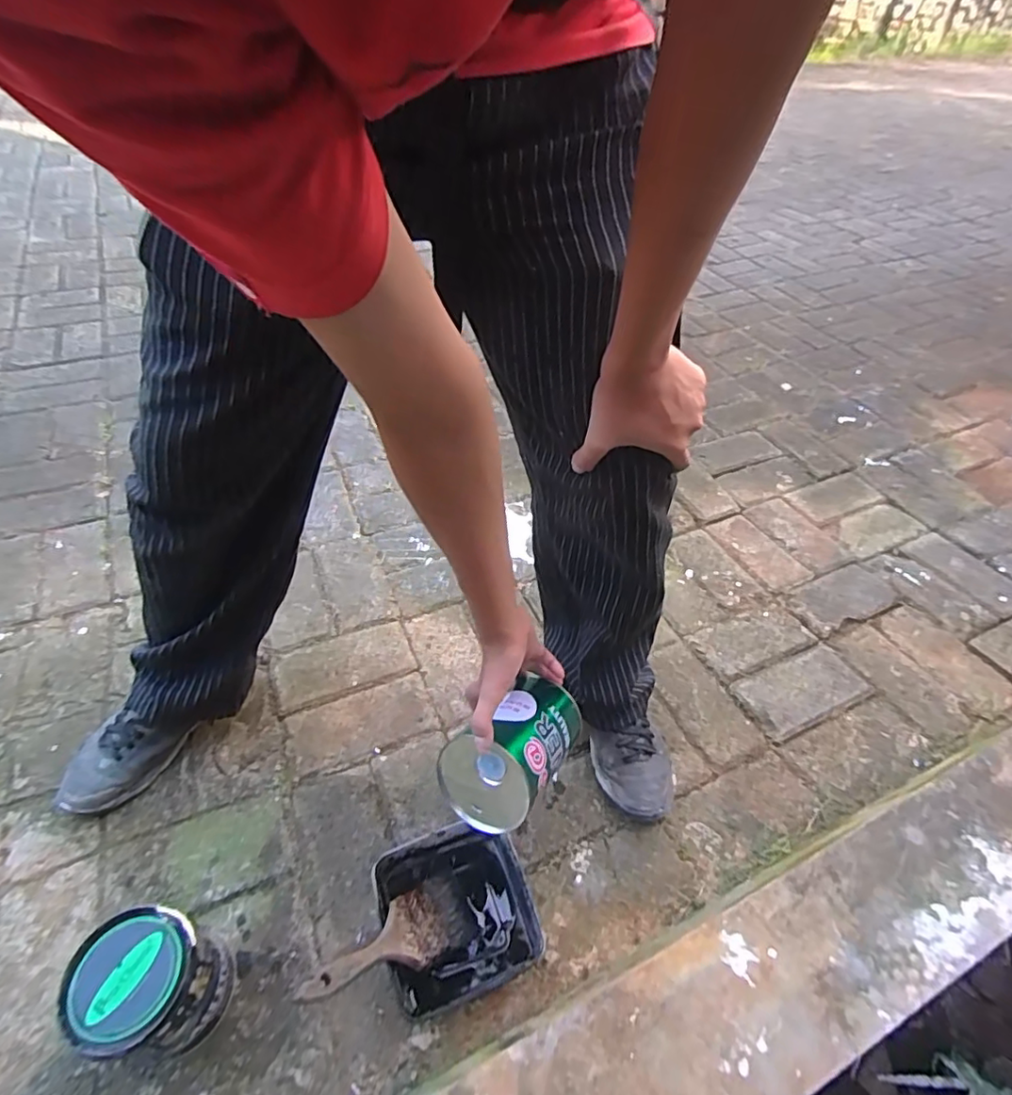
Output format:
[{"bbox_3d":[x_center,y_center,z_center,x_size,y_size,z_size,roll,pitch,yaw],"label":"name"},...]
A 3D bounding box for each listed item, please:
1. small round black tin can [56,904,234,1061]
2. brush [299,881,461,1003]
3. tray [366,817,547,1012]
[{"bbox_3d":[-0.331,0.420,0.547,0.104,0.135,0.102,5,47,-5],"label":"small round black tin can"},{"bbox_3d":[-0.123,0.405,0.580,0.181,0.015,0.068,2,36,-48],"label":"brush"},{"bbox_3d":[-0.056,0.408,0.648,0.156,0.053,0.155,-14,49,-17],"label":"tray"}]

